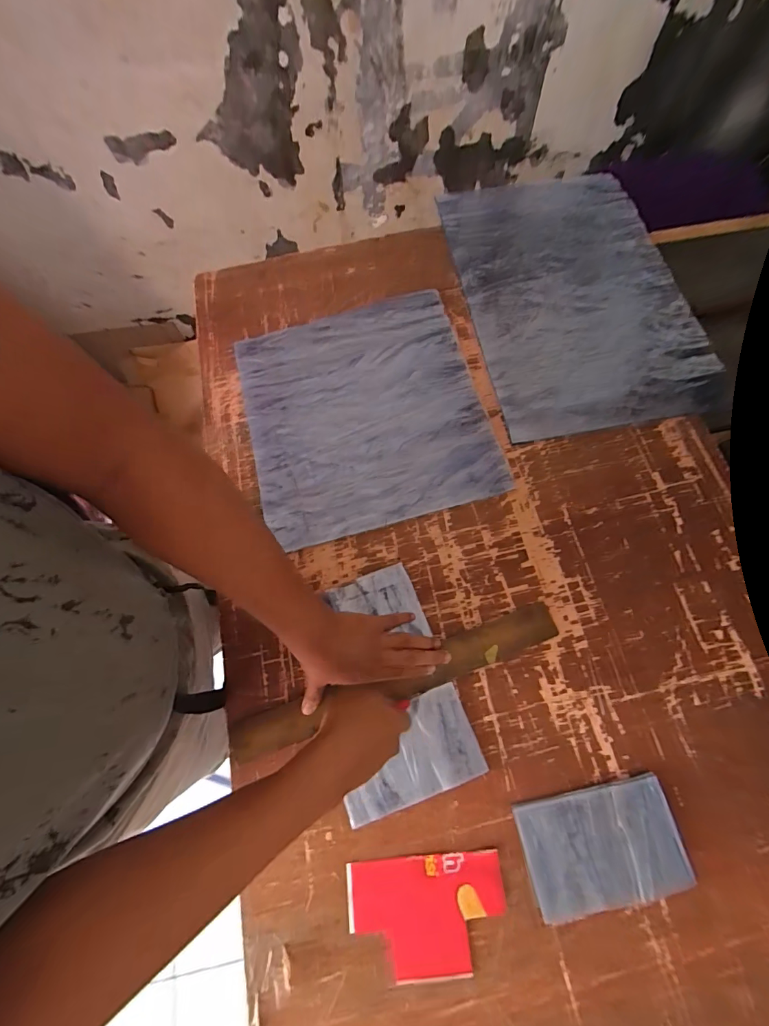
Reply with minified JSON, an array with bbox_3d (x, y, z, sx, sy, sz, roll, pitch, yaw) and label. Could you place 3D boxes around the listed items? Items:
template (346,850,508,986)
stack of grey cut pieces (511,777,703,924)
[{"bbox_3d":[0.047,0.438,0.434,0.168,0.004,0.106,-6,71,-1],"label":"template"},{"bbox_3d":[0.240,0.369,0.443,0.166,0.019,0.107,-11,71,-3],"label":"stack of grey cut pieces"}]

